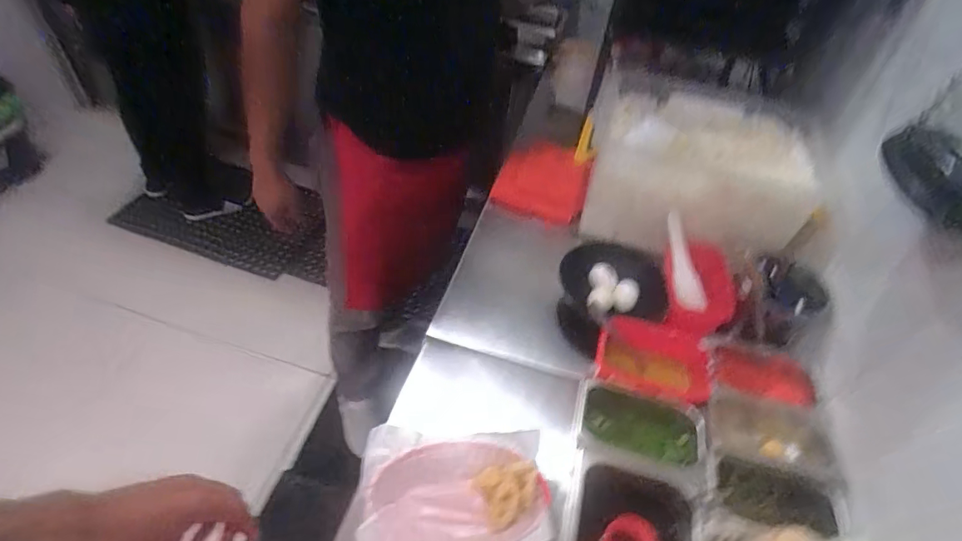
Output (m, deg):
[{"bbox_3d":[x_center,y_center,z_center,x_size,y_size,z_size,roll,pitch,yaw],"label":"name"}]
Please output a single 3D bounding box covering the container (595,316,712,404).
[{"bbox_3d":[0.256,0.133,0.751,0.166,0.046,0.105,18,49,10],"label":"container"}]

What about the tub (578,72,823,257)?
[{"bbox_3d":[0.411,-0.211,0.998,0.393,0.176,0.343,12,48,4],"label":"tub"}]

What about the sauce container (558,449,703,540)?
[{"bbox_3d":[0.182,0.320,0.607,0.159,0.085,0.177,8,48,1],"label":"sauce container"}]

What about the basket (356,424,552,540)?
[{"bbox_3d":[-0.033,0.279,0.627,0.233,0.049,0.151,4,48,-3],"label":"basket"}]

